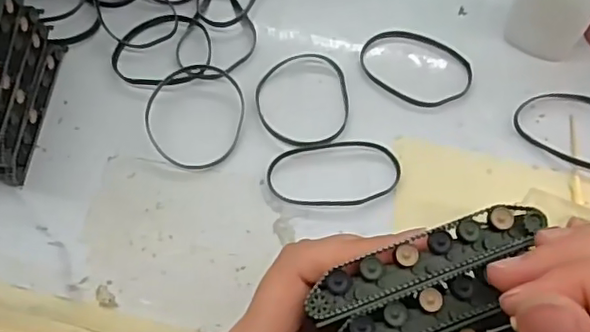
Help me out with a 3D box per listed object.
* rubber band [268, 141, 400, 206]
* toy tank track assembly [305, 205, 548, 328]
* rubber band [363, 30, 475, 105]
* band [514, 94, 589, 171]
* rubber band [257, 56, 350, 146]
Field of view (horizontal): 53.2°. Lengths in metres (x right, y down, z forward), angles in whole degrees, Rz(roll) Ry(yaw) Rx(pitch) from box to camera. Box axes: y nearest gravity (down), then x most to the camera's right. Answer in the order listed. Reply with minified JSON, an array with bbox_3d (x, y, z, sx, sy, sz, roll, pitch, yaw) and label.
[{"bbox_3d":[0.022,0.003,0.329,0.073,0.004,0.039,-5,63,-1],"label":"rubber band"},{"bbox_3d":[0.047,0.033,0.208,0.086,0.007,0.017,-21,64,-7],"label":"toy tank track assembly"},{"bbox_3d":[0.073,-0.061,0.362,0.069,0.004,0.048,30,67,15],"label":"rubber band"},{"bbox_3d":[0.164,-0.022,0.339,0.070,0.005,0.048,27,67,14],"label":"band"},{"bbox_3d":[0.004,-0.041,0.351,0.054,0.004,0.064,-7,63,-2],"label":"rubber band"}]

